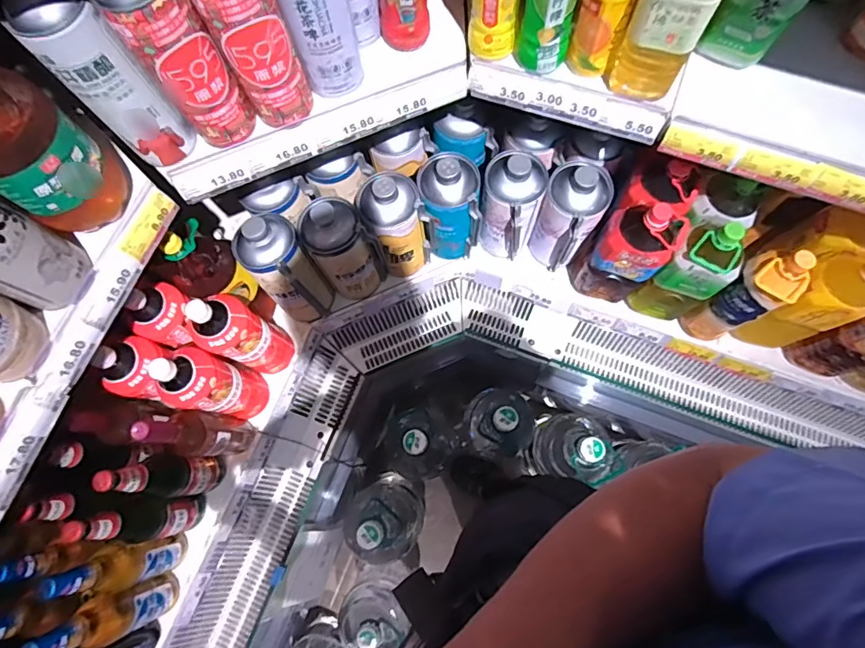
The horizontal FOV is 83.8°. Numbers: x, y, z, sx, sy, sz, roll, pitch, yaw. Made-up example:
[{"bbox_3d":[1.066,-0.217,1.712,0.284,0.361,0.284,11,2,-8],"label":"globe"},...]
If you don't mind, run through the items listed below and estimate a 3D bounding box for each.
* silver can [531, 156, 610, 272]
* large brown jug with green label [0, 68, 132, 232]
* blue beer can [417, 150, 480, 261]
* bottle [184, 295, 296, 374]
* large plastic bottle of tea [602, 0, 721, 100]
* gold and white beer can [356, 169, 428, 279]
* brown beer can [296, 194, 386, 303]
[{"bbox_3d":[0.252,-0.201,0.899,0.100,0.239,0.123,26,77,9],"label":"silver can"},{"bbox_3d":[-0.420,-0.180,0.523,0.096,0.261,0.110,38,79,11],"label":"large brown jug with green label"},{"bbox_3d":[0.030,-0.223,0.905,0.099,0.247,0.101,-1,74,2],"label":"blue beer can"},{"bbox_3d":[-0.327,0.020,0.831,0.079,0.274,0.093,31,78,10],"label":"bottle"},{"bbox_3d":[0.263,-0.345,0.531,0.083,0.206,0.070,27,77,9],"label":"large plastic bottle of tea"},{"bbox_3d":[-0.067,-0.177,0.897,0.108,0.239,0.090,-20,75,-4],"label":"gold and white beer can"},{"bbox_3d":[-0.163,-0.138,0.889,0.112,0.241,0.107,-29,75,-6],"label":"brown beer can"}]

